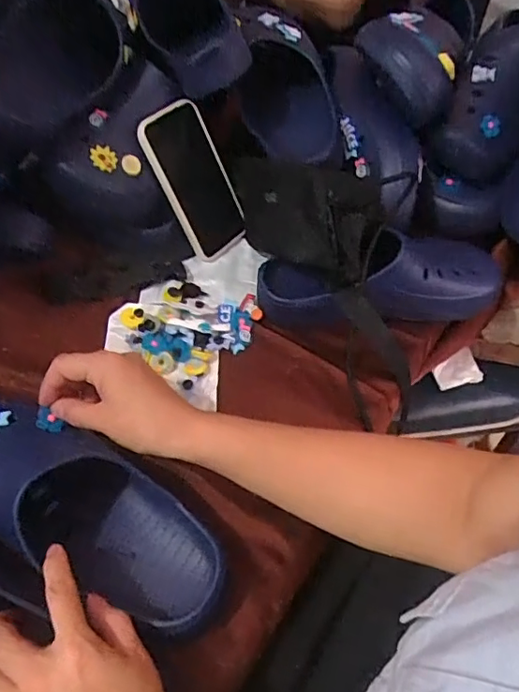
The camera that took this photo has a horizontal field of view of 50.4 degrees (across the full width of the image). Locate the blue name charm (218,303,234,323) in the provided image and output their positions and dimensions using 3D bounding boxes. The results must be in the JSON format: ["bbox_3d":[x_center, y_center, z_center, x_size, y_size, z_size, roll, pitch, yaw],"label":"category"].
[{"bbox_3d":[-0.036,-0.035,0.592,0.016,0.004,0.024,10,64,-9],"label":"blue name charm"}]

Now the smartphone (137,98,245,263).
[{"bbox_3d":[-0.072,-0.186,0.630,0.013,0.166,0.082,11,46,48],"label":"smartphone"}]

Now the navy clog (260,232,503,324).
[{"bbox_3d":[0.130,-0.065,0.588,0.258,0.078,0.074,1,52,0],"label":"navy clog"}]

